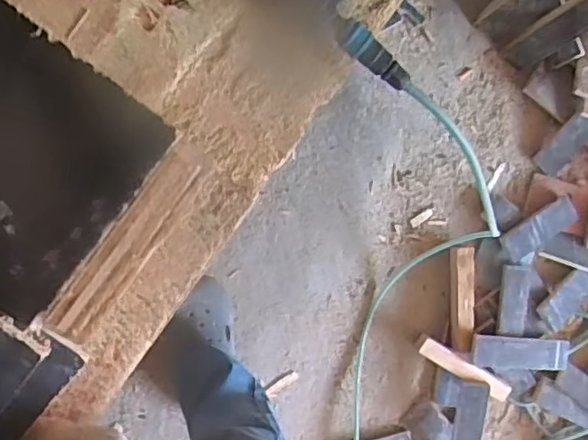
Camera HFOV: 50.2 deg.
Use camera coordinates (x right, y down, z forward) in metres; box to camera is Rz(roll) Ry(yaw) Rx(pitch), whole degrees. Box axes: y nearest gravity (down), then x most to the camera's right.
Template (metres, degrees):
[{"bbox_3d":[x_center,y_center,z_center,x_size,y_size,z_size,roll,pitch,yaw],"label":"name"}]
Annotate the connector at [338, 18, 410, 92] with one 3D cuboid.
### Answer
[{"bbox_3d":[0.071,-0.142,0.548,0.073,0.018,0.024,40,85,-11],"label":"connector"}]

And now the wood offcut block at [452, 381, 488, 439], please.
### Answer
[{"bbox_3d":[0.346,0.439,1.264,0.056,0.016,0.243,10,102,25],"label":"wood offcut block"}]

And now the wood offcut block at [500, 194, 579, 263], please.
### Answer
[{"bbox_3d":[0.503,0.018,1.294,0.170,0.029,0.061,-33,99,-8],"label":"wood offcut block"}]

